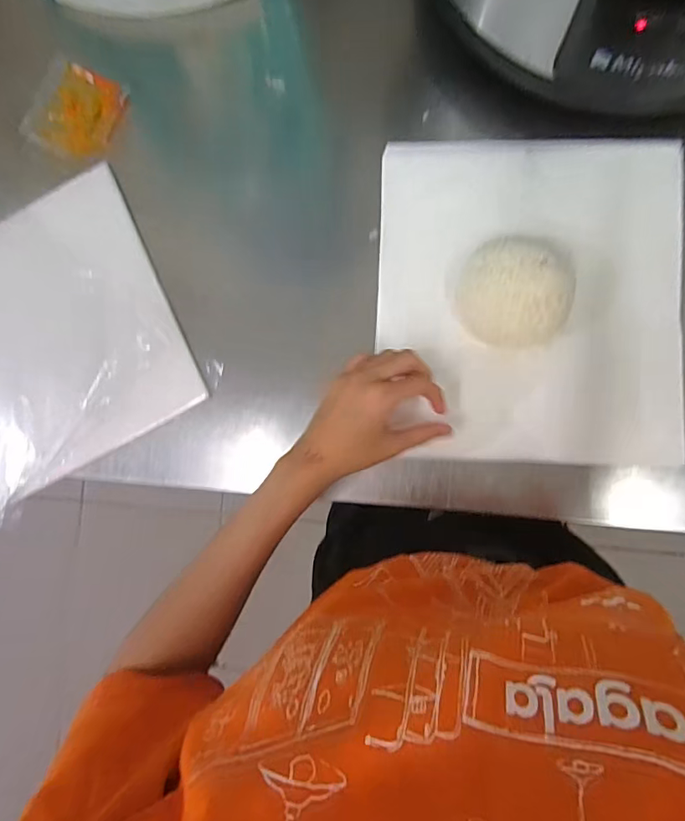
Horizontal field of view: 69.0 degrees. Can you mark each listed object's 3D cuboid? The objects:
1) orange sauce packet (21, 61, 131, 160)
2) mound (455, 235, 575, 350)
[{"bbox_3d":[-0.264,-0.298,0.500,0.090,0.015,0.087,27,88,9],"label":"orange sauce packet"},{"bbox_3d":[0.143,-0.096,0.409,0.094,0.044,0.086,-1,84,7],"label":"mound"}]

